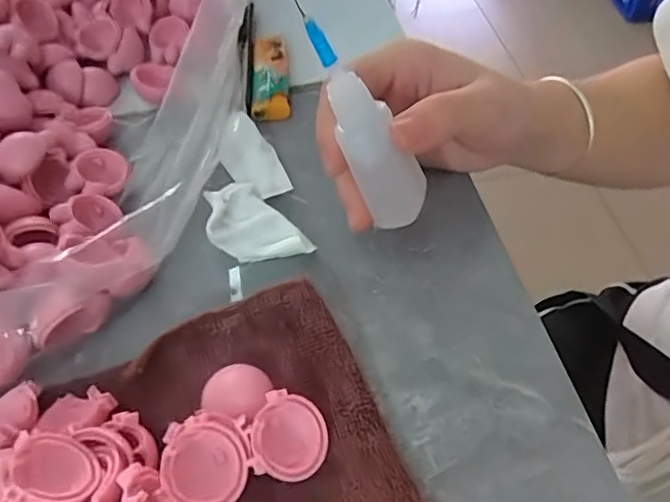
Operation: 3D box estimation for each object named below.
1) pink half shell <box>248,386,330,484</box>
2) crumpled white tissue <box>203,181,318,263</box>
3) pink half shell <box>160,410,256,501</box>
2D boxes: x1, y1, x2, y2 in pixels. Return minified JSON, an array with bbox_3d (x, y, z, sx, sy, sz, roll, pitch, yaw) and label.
[{"bbox_3d":[-0.017,0.069,0.208,0.028,0.010,0.030,14,56,-13],"label":"pink half shell"},{"bbox_3d":[-0.043,-0.011,0.280,0.036,0.016,0.057,-33,55,-22],"label":"crumpled white tissue"},{"bbox_3d":[-0.046,0.075,0.197,0.029,0.010,0.034,9,54,-16],"label":"pink half shell"}]

